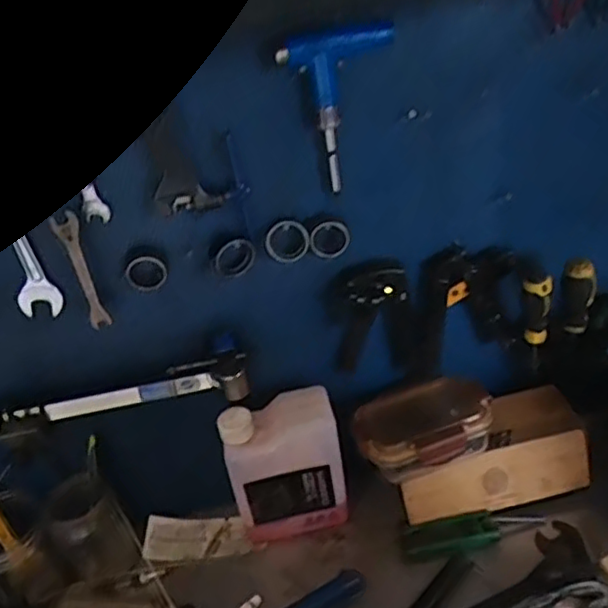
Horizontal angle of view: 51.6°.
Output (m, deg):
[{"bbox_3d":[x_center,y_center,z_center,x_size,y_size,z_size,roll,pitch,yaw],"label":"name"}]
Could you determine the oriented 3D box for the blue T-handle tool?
[{"bbox_3d":[0.032,-0.174,0.566,0.100,0.134,0.019,-13,32,-5],"label":"blue T-handle tool"}]

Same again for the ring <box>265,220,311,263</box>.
[{"bbox_3d":[-0.016,-0.061,0.614,0.044,0.040,0.010,-9,32,2],"label":"ring"}]

